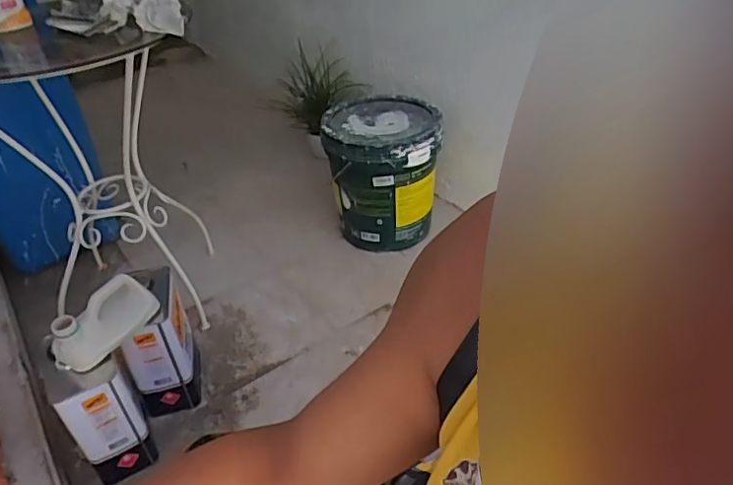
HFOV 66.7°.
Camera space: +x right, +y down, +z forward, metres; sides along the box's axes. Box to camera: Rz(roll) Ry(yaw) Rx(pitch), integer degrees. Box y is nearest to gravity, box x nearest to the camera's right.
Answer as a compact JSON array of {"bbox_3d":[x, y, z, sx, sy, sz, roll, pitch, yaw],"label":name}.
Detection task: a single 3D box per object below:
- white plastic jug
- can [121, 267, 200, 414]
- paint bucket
[{"bbox_3d":[-0.436,0.131,0.933,0.062,0.093,0.175,24,48,26],"label":"white plastic jug"},{"bbox_3d":[-0.409,0.194,1.104,0.103,0.237,0.181,-14,43,-13],"label":"can"},{"bbox_3d":[0.040,-0.193,1.475,0.287,0.304,0.305,-4,42,-2],"label":"paint bucket"}]

